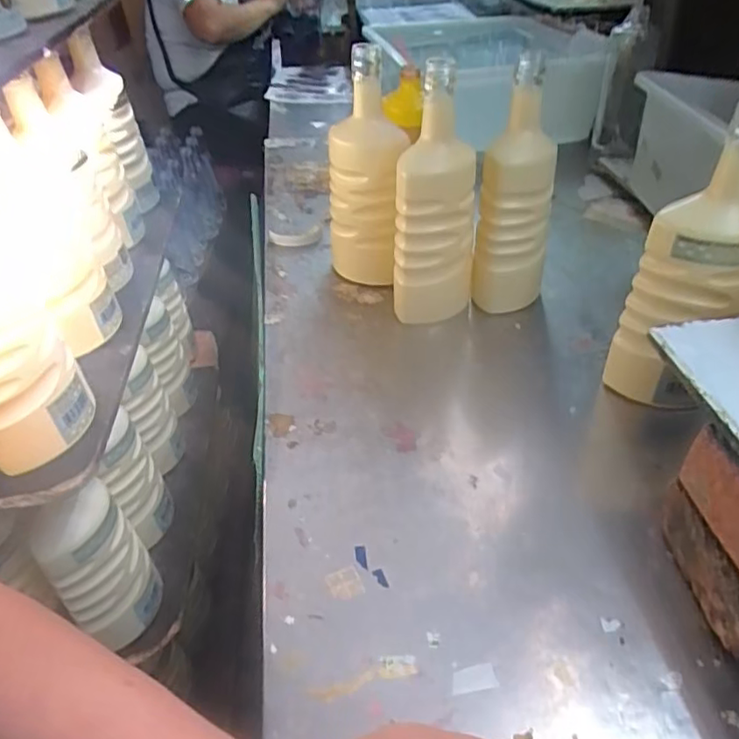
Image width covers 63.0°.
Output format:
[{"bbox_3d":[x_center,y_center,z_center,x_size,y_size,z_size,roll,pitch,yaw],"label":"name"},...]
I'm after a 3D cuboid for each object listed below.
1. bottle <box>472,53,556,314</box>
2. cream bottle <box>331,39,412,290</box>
[{"bbox_3d":[0.152,-0.168,0.624,0.070,0.248,0.066,12,41,17],"label":"bottle"},{"bbox_3d":[-0.006,-0.208,0.666,0.070,0.265,0.075,-11,39,-10],"label":"cream bottle"}]

